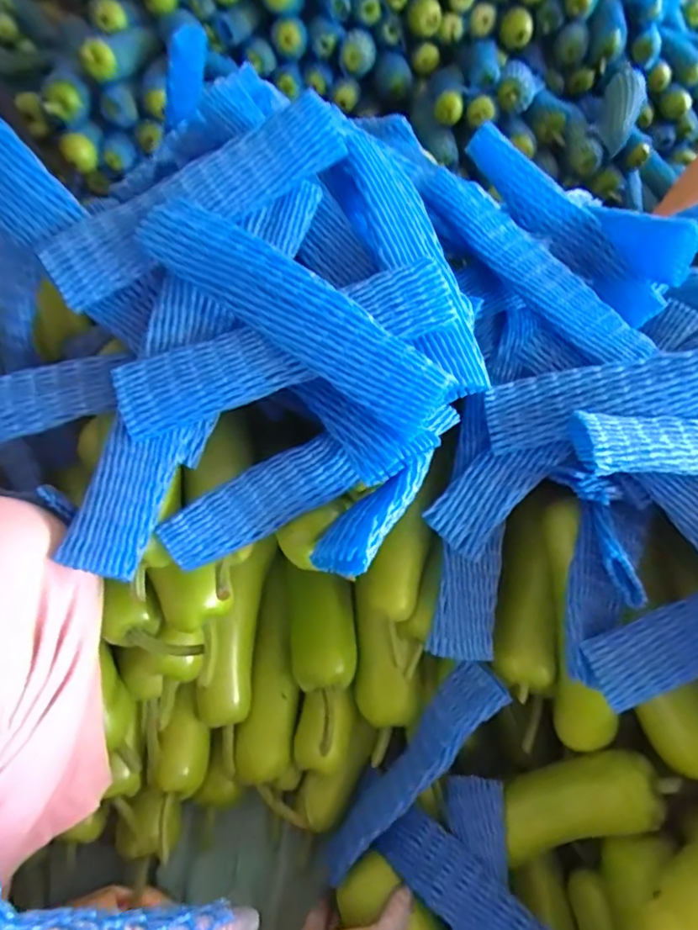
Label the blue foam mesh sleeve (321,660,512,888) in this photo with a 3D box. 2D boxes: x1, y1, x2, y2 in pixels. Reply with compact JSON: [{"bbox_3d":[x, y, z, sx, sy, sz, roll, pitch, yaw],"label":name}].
[{"bbox_3d":[0.054,0.292,0.512,0.051,0.043,0.252,40,95,22],"label":"blue foam mesh sleeve"}]

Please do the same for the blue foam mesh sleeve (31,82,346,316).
[{"bbox_3d":[-0.118,-0.207,0.417,0.248,0.038,0.058,-33,62,-6],"label":"blue foam mesh sleeve"}]

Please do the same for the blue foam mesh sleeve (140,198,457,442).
[{"bbox_3d":[-0.037,-0.106,0.373,0.236,0.022,0.055,37,96,6],"label":"blue foam mesh sleeve"}]

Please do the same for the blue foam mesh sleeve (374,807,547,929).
[{"bbox_3d":[0.110,0.377,0.456,0.186,0.017,0.054,25,55,39],"label":"blue foam mesh sleeve"}]

